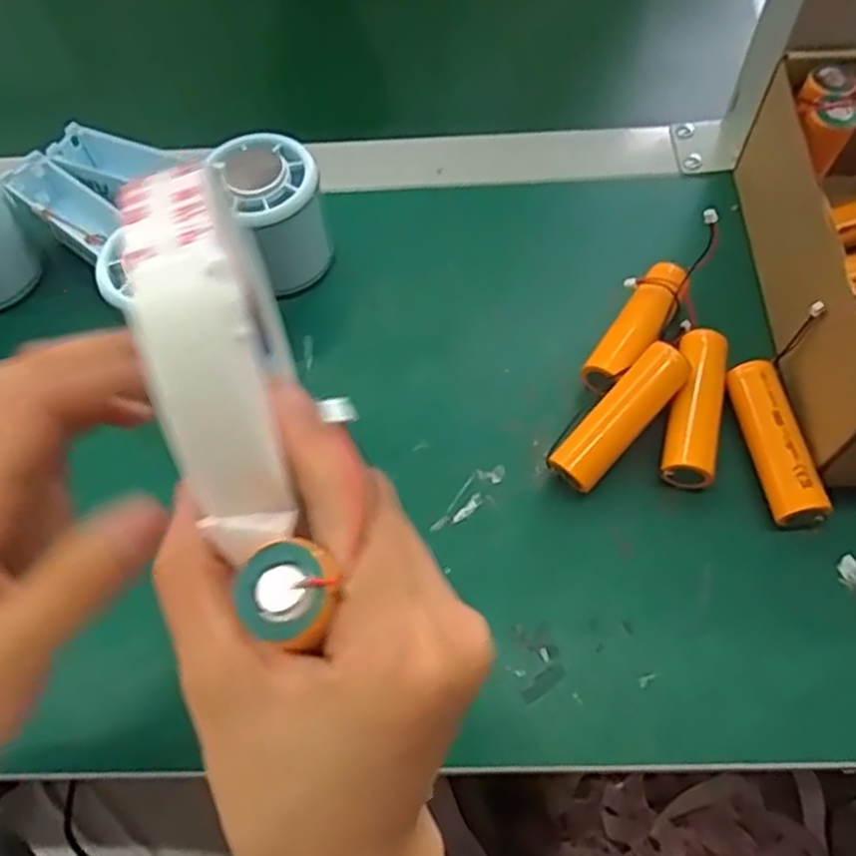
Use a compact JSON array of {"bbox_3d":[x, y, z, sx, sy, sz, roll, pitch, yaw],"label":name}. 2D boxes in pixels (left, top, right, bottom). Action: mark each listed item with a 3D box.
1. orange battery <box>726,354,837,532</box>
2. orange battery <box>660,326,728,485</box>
[{"bbox_3d":[0.149,0.007,0.319,0.023,0.022,0.071,-8,61,-2],"label":"orange battery"},{"bbox_3d":[0.118,-0.009,0.329,0.023,0.024,0.071,11,62,9],"label":"orange battery"}]

